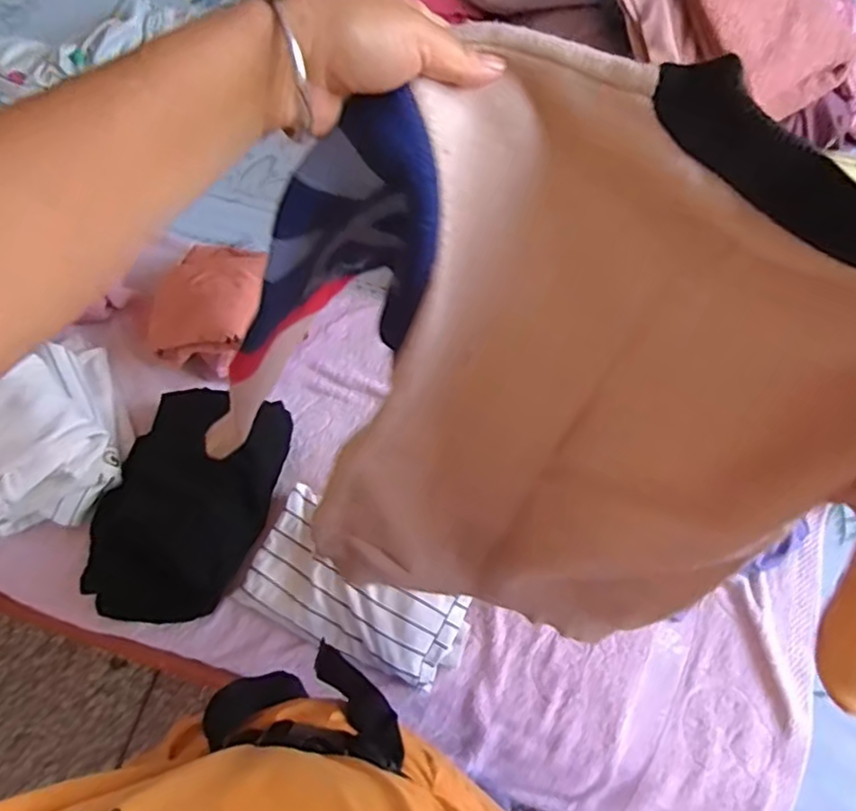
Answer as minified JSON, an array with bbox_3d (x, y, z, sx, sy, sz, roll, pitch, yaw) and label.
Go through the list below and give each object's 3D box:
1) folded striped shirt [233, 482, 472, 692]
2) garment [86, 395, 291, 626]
[{"bbox_3d":[-0.086,0.231,0.808,0.279,0.052,0.151,26,71,12],"label":"folded striped shirt"},{"bbox_3d":[-0.325,0.131,0.878,0.211,0.059,0.308,19,70,10],"label":"garment"}]

